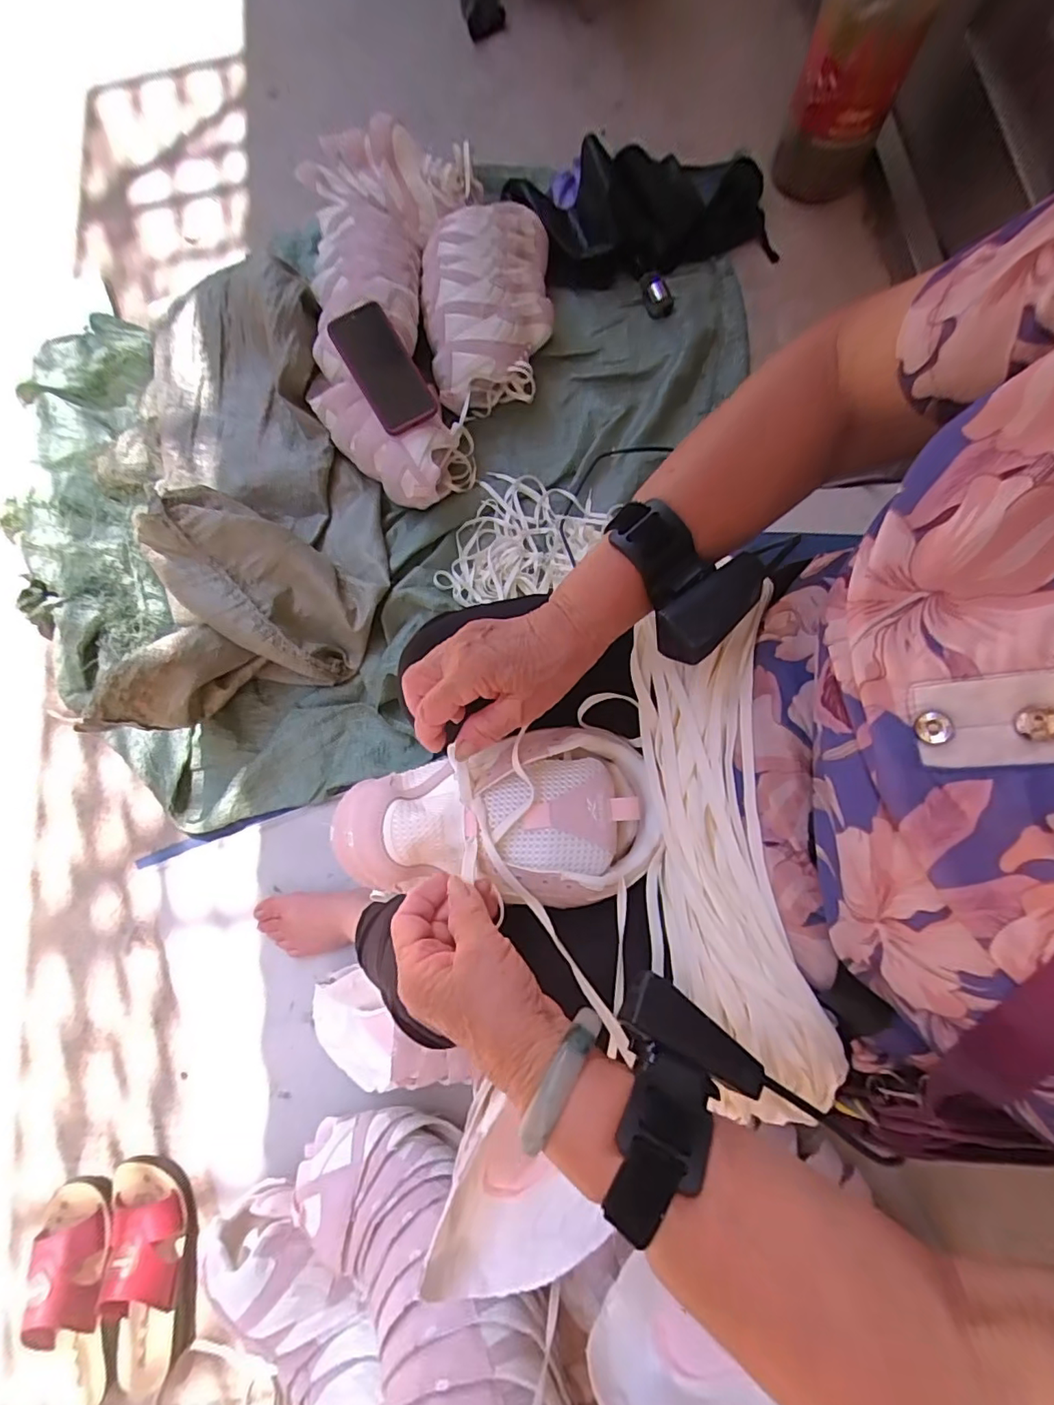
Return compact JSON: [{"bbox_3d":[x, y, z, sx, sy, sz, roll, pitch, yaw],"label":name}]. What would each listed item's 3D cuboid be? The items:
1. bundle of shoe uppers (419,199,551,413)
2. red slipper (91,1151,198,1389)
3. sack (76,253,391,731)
[{"bbox_3d":[-0.065,-0.652,0.896,0.207,0.115,0.351,-2,78,-1],"label":"bundle of shoe uppers"},{"bbox_3d":[-0.452,0.676,0.635,0.098,0.082,0.223,-5,78,-2],"label":"red slipper"},{"bbox_3d":[-0.429,-0.315,0.782,0.375,0.156,0.634,-19,79,-5],"label":"sack"}]

